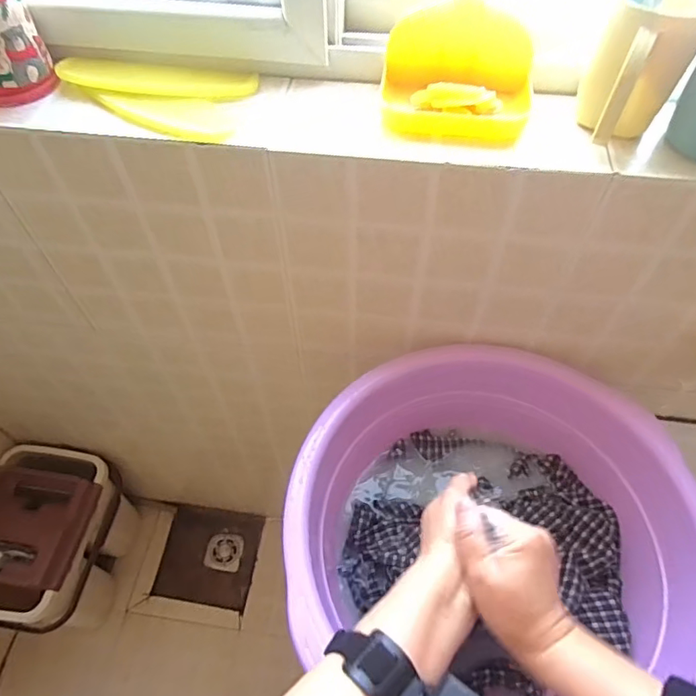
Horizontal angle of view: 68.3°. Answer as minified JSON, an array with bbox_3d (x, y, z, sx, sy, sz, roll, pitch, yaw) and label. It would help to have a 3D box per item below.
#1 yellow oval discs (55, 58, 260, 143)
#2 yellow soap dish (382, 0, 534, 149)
[{"bbox_3d":[-0.188,-0.248,0.495,0.184,0.016,0.120,10,57,7],"label":"yellow oval discs"},{"bbox_3d":[0.101,-0.249,0.462,0.137,0.074,0.105,6,56,4],"label":"yellow soap dish"}]

